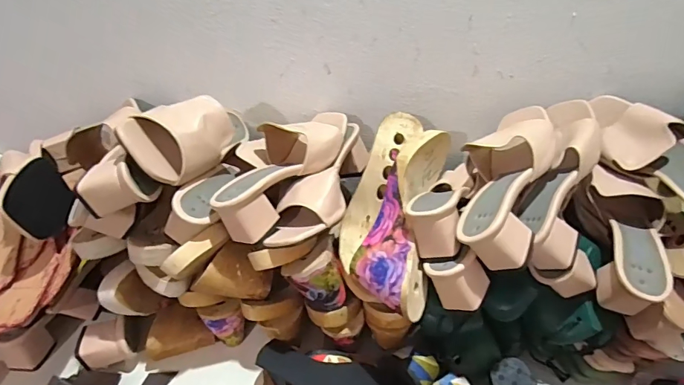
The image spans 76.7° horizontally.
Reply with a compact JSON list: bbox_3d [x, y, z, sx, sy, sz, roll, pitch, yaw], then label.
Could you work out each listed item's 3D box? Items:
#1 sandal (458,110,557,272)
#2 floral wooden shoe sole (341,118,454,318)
[{"bbox_3d":[0.189,-0.021,0.504,0.096,0.081,0.220,18,47,19],"label":"sandal"},{"bbox_3d":[0.063,0.020,0.541,0.120,0.086,0.265,7,63,9],"label":"floral wooden shoe sole"}]

